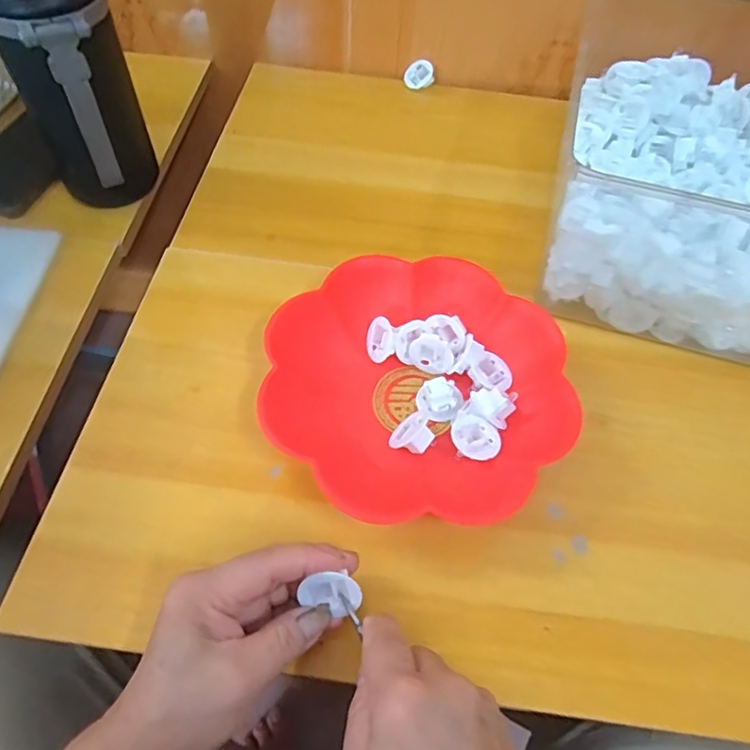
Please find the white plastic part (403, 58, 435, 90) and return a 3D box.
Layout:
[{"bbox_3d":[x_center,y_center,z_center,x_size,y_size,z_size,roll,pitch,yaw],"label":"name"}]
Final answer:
[{"bbox_3d":[0.049,-0.334,0.617,0.033,0.028,0.013,-7,31,9],"label":"white plastic part"}]

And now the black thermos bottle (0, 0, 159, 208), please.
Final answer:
[{"bbox_3d":[-0.222,-0.225,0.403,0.076,0.225,0.067,-19,61,-15],"label":"black thermos bottle"}]

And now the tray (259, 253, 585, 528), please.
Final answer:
[{"bbox_3d":[0.027,0.007,0.378,0.190,0.047,0.185,-1,58,-5],"label":"tray"}]

